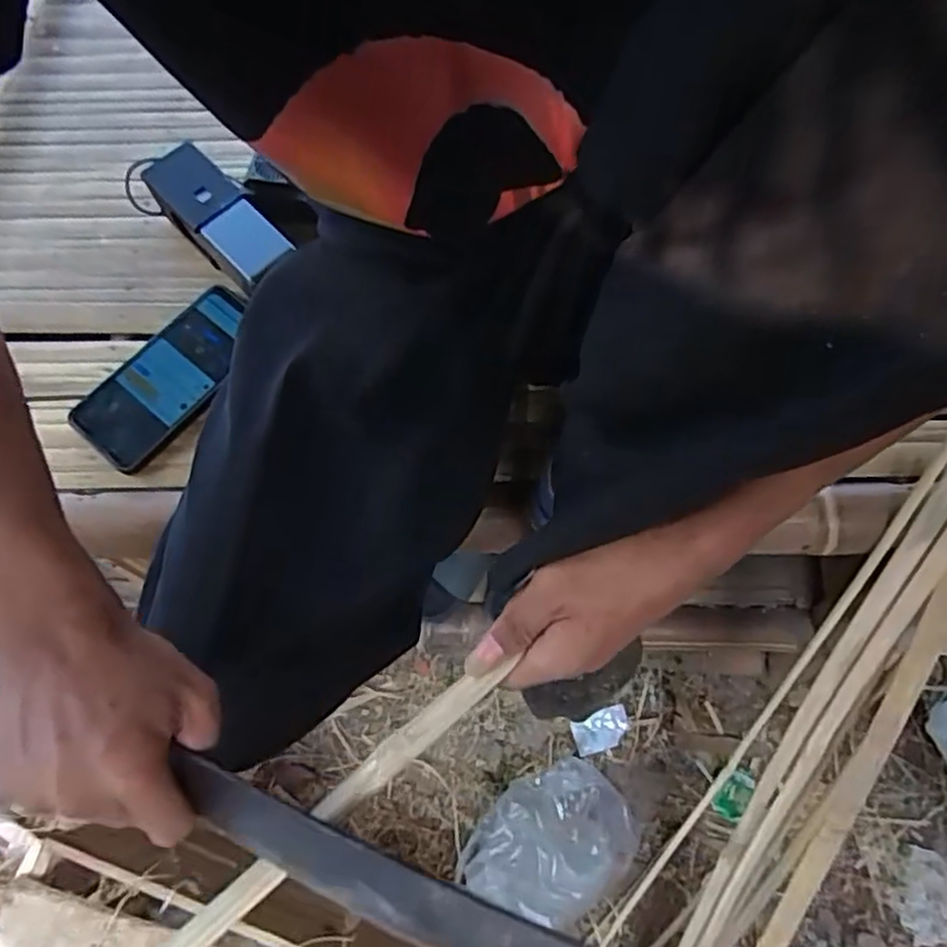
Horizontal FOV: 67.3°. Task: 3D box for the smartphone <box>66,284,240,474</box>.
[{"bbox_3d":[-0.255,-0.084,0.603,0.082,0.011,0.170,33,72,11],"label":"smartphone"}]

